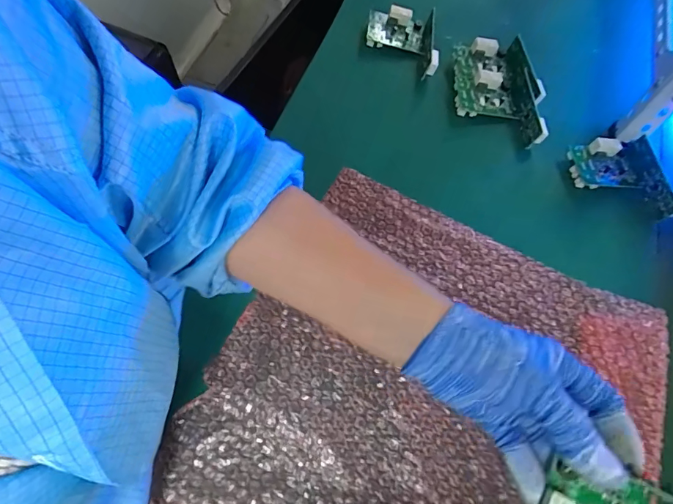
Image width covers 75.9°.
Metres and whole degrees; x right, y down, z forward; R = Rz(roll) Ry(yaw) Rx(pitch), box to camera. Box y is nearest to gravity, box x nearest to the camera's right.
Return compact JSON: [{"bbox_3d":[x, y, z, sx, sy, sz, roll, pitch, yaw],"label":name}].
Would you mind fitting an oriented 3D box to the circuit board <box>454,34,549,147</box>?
[{"bbox_3d":[0.200,-0.200,0.541,0.101,0.036,0.151,2,65,-1],"label":"circuit board"}]

